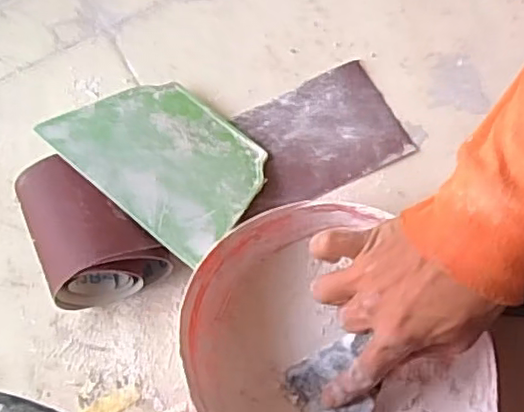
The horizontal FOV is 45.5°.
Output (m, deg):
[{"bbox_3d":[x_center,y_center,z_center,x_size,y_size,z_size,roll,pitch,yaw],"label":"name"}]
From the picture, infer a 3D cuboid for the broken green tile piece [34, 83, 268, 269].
[{"bbox_3d":[-0.074,-0.042,0.507,0.159,0.004,0.128,39,52,12],"label":"broken green tile piece"}]

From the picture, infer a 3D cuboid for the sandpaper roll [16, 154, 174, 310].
[{"bbox_3d":[-0.130,0.016,0.486,0.090,0.070,0.111,-22,68,-6],"label":"sandpaper roll"}]

